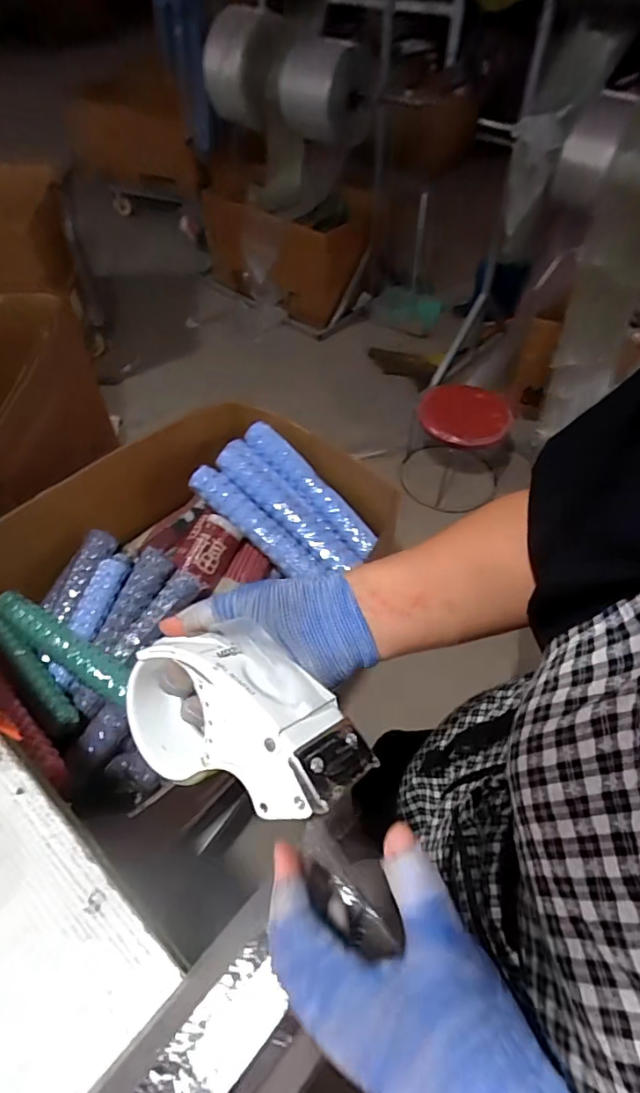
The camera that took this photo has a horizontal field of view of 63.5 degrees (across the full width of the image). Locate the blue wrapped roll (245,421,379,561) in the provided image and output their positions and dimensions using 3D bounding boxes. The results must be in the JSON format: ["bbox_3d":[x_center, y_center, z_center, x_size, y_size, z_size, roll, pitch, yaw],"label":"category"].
[{"bbox_3d":[-0.024,-0.142,1.183,0.066,0.056,0.394,-38,78,-28],"label":"blue wrapped roll"}]

